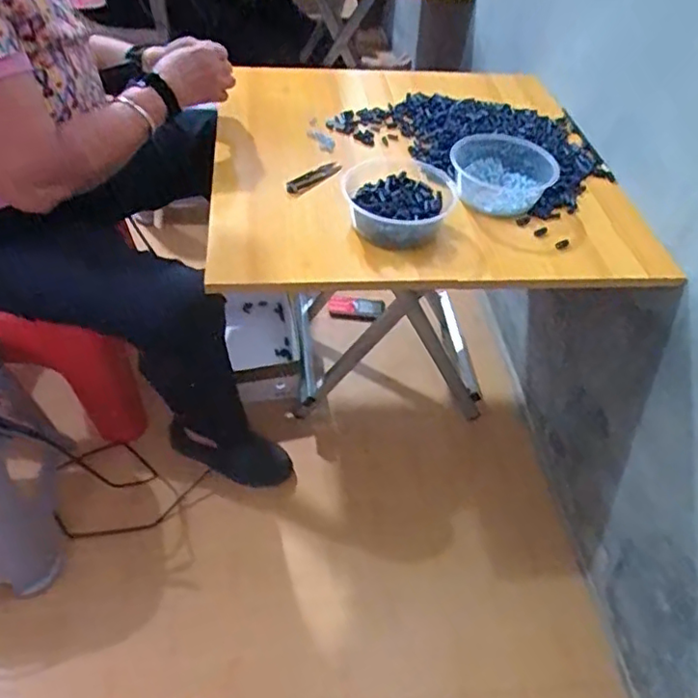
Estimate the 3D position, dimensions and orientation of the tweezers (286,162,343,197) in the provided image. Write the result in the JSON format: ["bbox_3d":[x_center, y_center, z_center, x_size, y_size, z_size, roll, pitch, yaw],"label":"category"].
[{"bbox_3d":[-0.050,-0.244,0.876,0.088,0.013,0.027,-32,57,-30],"label":"tweezers"}]

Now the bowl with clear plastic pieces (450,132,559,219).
[{"bbox_3d":[0.214,-0.245,0.863,0.136,0.060,0.141,3,47,-3],"label":"bowl with clear plastic pieces"}]

